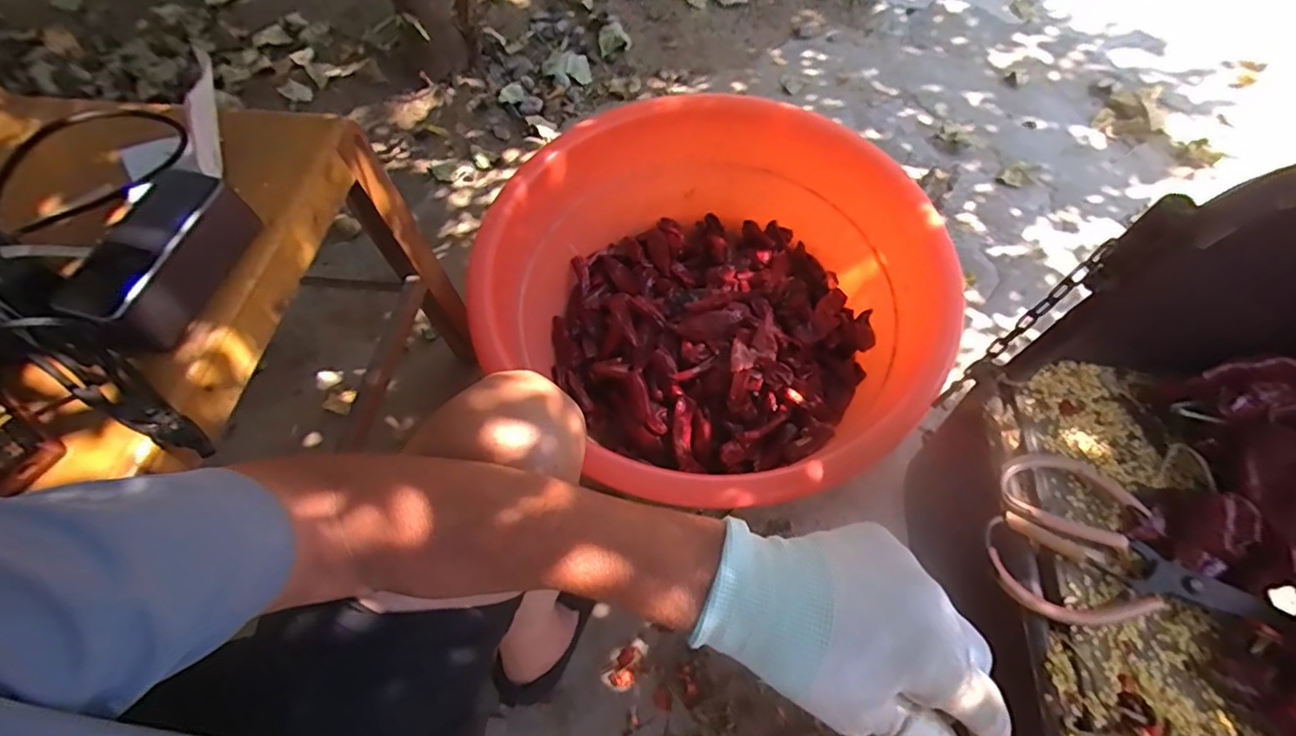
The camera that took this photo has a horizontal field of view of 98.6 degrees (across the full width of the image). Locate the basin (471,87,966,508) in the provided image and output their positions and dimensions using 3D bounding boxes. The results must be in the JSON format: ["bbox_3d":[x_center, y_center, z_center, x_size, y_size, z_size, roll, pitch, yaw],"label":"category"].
[{"bbox_3d":[0.096,-0.105,0.797,0.578,0.227,0.502,28,68,16],"label":"basin"}]

